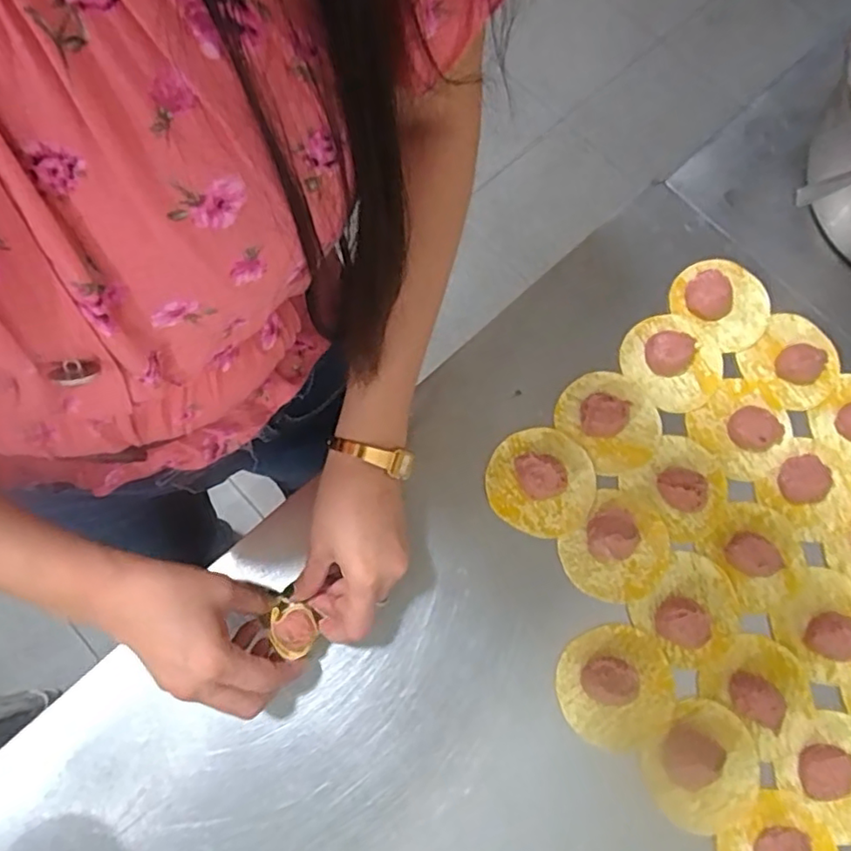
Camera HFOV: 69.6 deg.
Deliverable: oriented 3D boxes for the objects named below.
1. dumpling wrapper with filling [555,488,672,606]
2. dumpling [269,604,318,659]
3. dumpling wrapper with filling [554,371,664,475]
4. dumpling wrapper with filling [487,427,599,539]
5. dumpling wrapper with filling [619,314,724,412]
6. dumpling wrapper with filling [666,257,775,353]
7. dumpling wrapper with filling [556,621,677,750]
[{"bbox_3d":[0.148,0.092,0.459,0.074,0.025,0.083,42,76,10],"label":"dumpling wrapper with filling"},{"bbox_3d":[-0.090,0.139,0.417,0.027,0.019,0.034,-29,76,-10],"label":"dumpling"},{"bbox_3d":[0.152,-0.006,0.496,0.073,0.021,0.084,-39,78,-12],"label":"dumpling wrapper with filling"},{"bbox_3d":[0.092,0.042,0.476,0.084,0.025,0.085,1,73,-2],"label":"dumpling wrapper with filling"},{"bbox_3d":[0.207,-0.055,0.502,0.076,0.027,0.082,1,73,-2],"label":"dumpling wrapper with filling"},{"bbox_3d":[0.254,-0.105,0.520,0.067,0.018,0.084,-43,79,-13],"label":"dumpling wrapper with filling"},{"bbox_3d":[0.138,0.186,0.434,0.082,0.022,0.081,1,73,-2],"label":"dumpling wrapper with filling"}]

